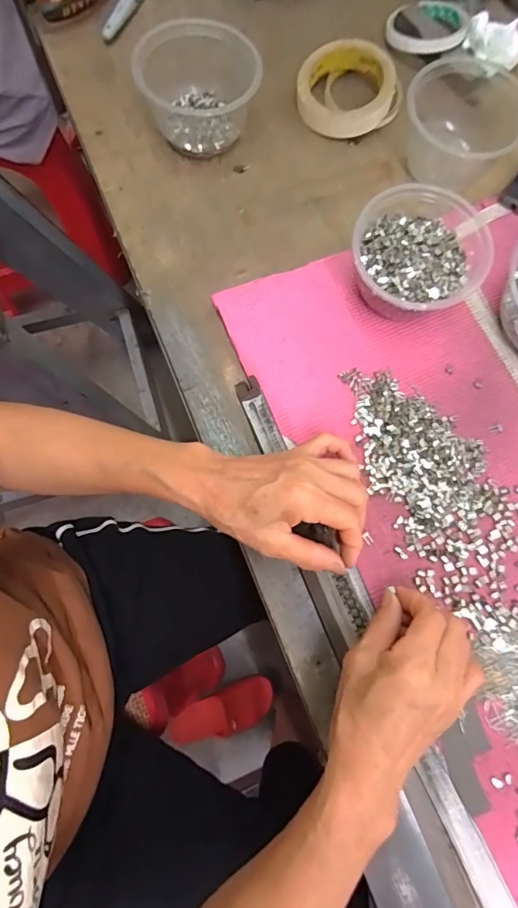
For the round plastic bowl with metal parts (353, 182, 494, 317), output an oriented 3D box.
[{"bbox_3d":[0.139,-0.174,0.389,0.110,0.062,0.116,0,76,-1],"label":"round plastic bowl with metal parts"}]

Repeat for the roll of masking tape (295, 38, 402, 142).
[{"bbox_3d":[0.097,-0.383,0.462,0.102,0.033,0.102,0,76,-1],"label":"roll of masking tape"}]

